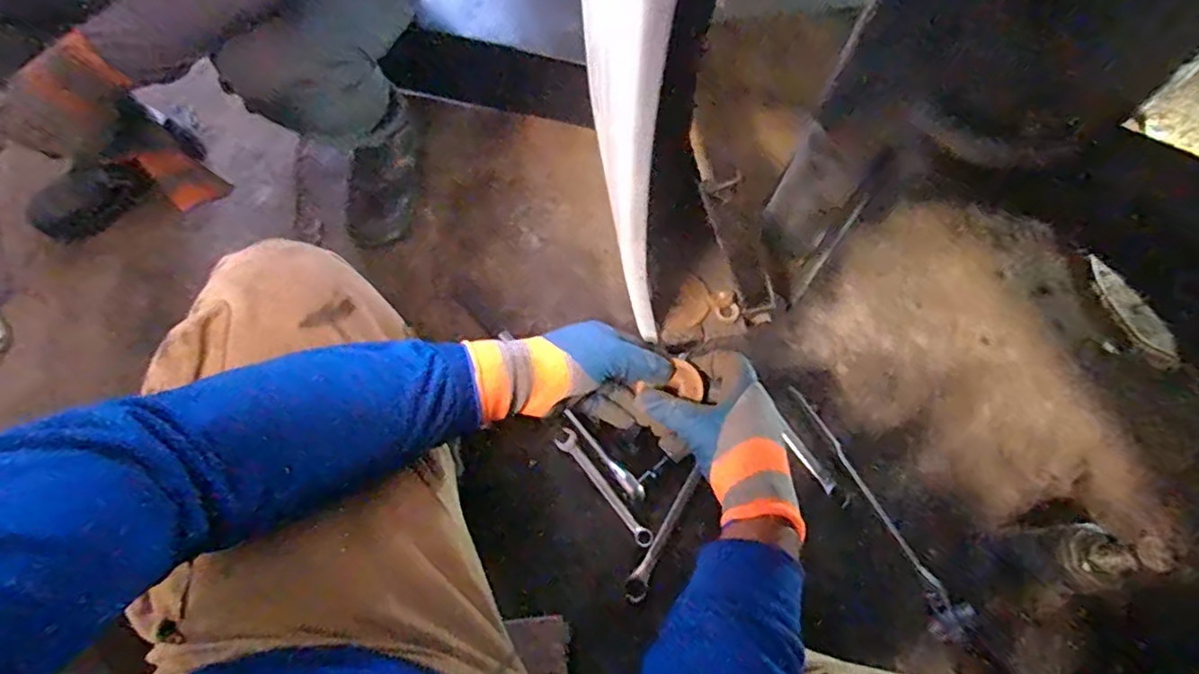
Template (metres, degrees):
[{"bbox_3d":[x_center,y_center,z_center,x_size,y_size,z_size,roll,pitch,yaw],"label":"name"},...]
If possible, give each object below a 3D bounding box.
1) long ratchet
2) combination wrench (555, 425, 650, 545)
[{"bbox_3d":[0.352,0.221,0.797,0.053,0.043,0.352,-28,71,-10],"label":"long ratchet"},{"bbox_3d":[0.007,0.205,0.834,0.027,0.007,0.188,-43,74,2],"label":"combination wrench"}]

